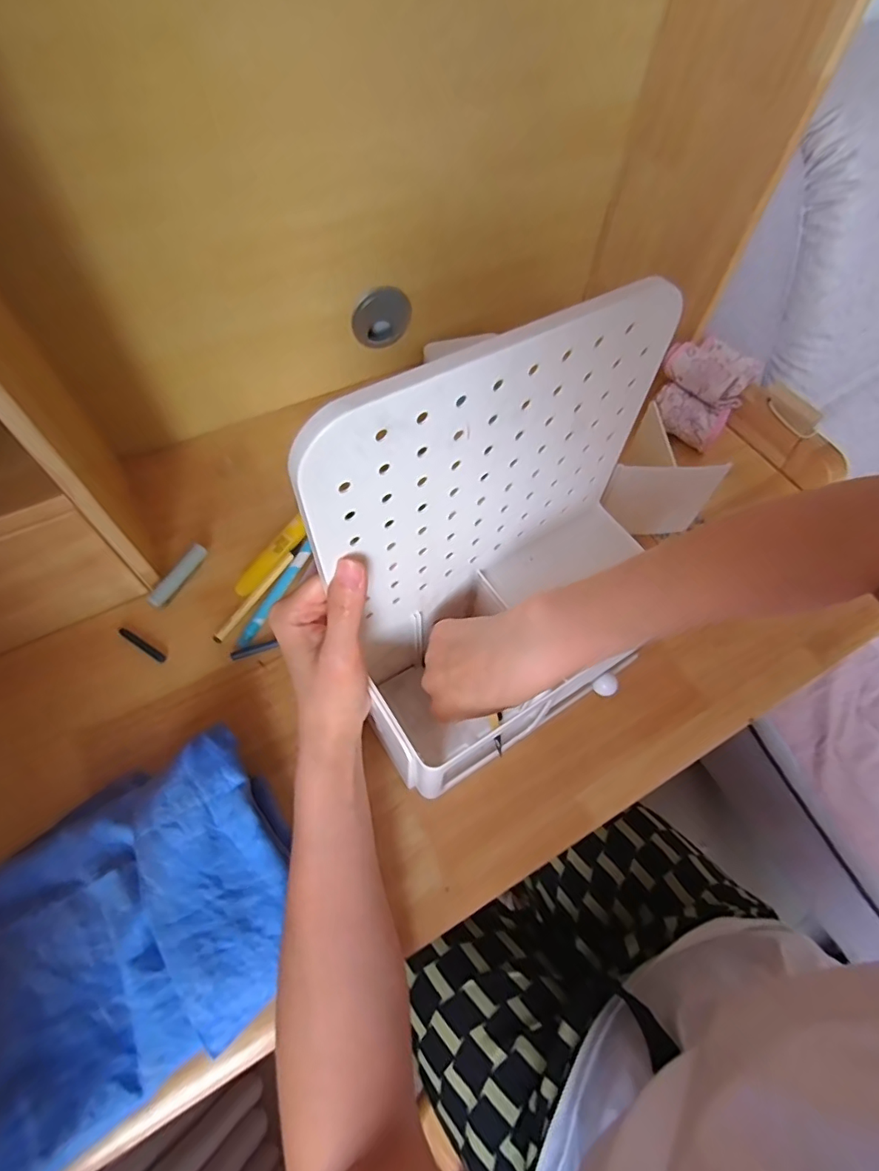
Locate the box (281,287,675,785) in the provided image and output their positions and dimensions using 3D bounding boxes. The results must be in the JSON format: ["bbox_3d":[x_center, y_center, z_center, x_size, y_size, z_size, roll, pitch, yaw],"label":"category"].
[{"bbox_3d":[0.042,0.005,0.326,0.220,0.293,0.099,-22,59,-17],"label":"box"}]

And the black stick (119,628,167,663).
[{"bbox_3d":[-0.251,0.049,0.446,0.050,0.004,0.007,27,59,15],"label":"black stick"}]

